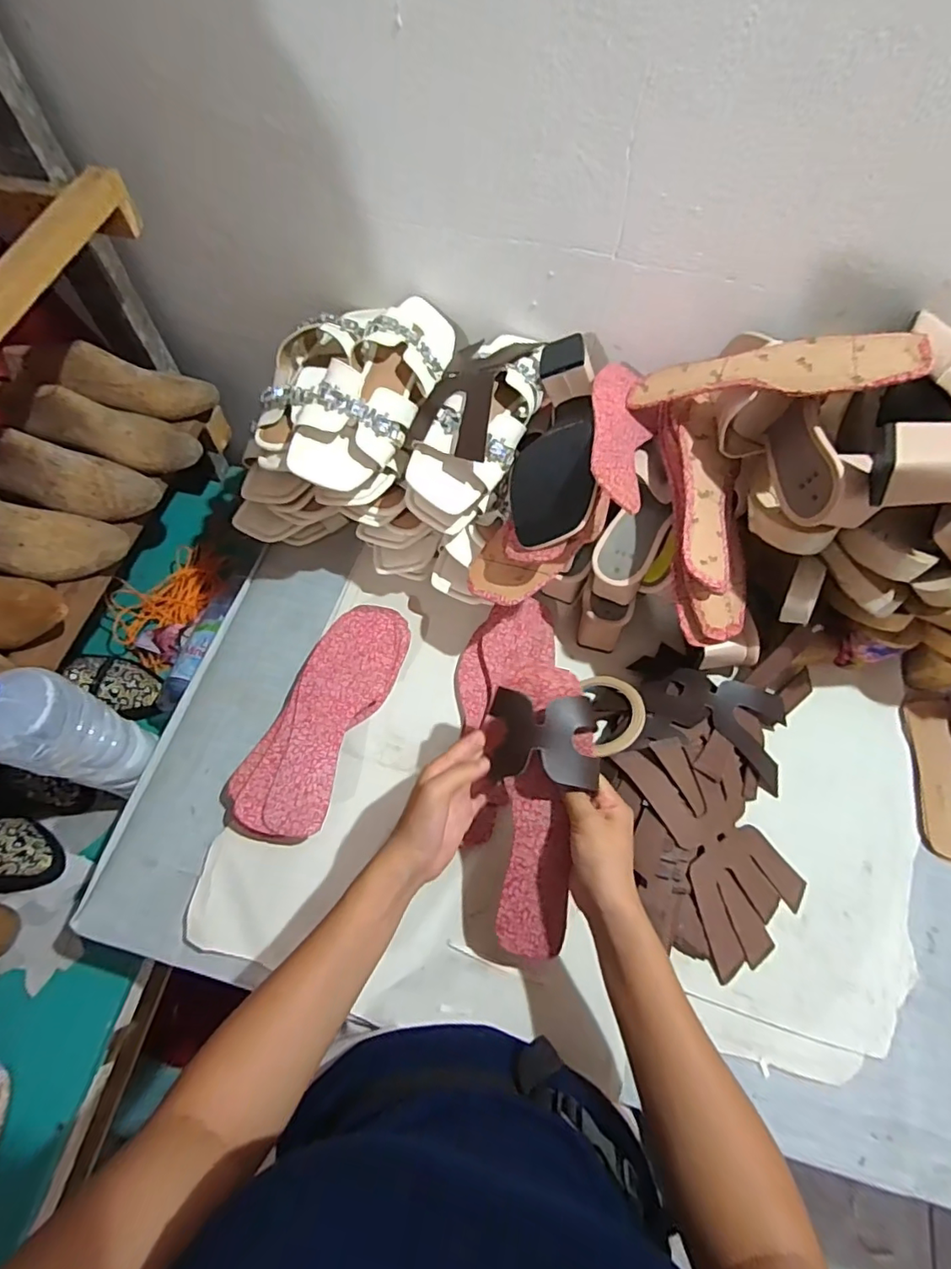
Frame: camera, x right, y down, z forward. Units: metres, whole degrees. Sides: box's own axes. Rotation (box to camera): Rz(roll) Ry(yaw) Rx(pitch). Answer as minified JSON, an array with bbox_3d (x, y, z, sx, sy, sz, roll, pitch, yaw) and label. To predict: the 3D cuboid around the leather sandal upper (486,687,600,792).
[{"bbox_3d":[0.057,0.085,0.451,0.086,0.037,0.068,6,64,2],"label":"leather sandal upper"}]

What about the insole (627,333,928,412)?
[{"bbox_3d":[0.256,-0.235,0.491,0.236,0.010,0.077,16,60,42],"label":"insole"}]

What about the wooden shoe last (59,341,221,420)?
[{"bbox_3d":[-0.419,-0.310,0.693,0.166,0.066,0.052,6,62,-20],"label":"wooden shoe last"}]

